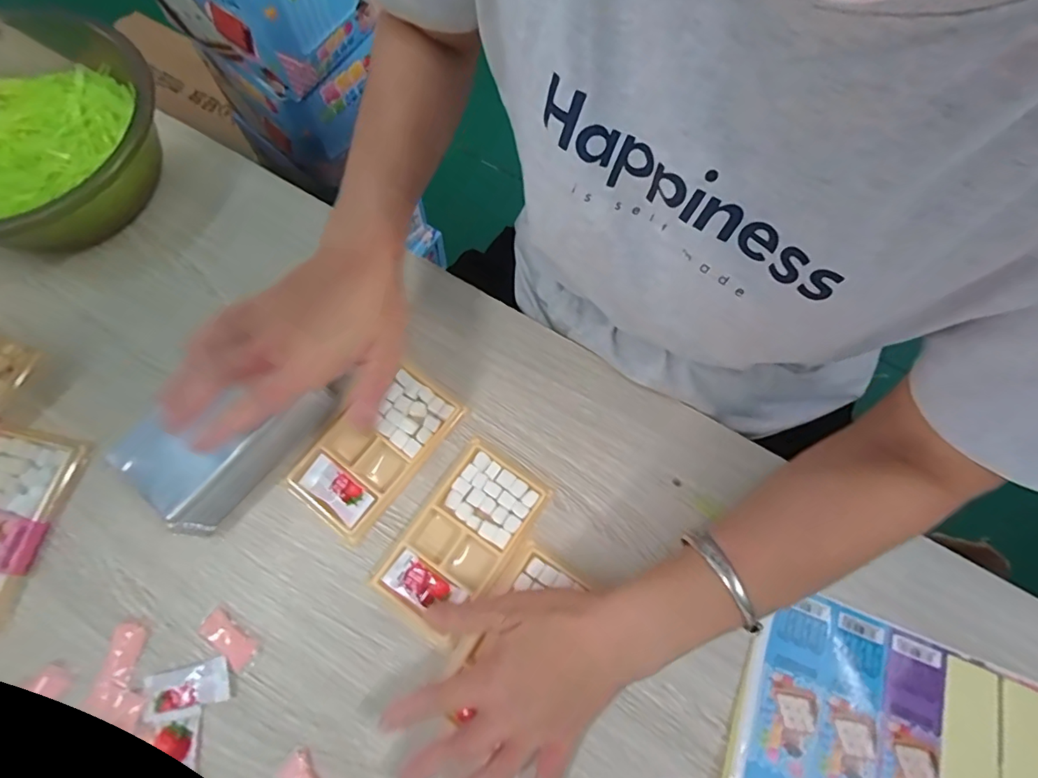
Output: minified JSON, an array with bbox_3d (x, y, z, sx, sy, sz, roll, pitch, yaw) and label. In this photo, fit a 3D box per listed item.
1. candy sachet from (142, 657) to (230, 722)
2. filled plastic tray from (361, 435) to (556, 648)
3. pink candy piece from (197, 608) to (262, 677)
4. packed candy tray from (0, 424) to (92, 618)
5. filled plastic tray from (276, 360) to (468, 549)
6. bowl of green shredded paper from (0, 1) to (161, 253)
[{"bbox_3d":[-0.227,0.204,0.344,0.053,0.006,0.026,-12,73,-7],"label":"candy sachet"},{"bbox_3d":[-0.044,0.110,0.382,0.074,0.017,0.131,35,76,9],"label":"filled plastic tray"},{"bbox_3d":[-0.205,0.176,0.356,0.047,0.004,0.020,39,74,10],"label":"pink candy piece"},{"bbox_3d":[-0.381,0.093,0.366,0.077,0.017,0.127,14,71,2],"label":"packed candy tray"},{"bbox_3d":[-0.113,0.045,0.399,0.075,0.013,0.129,37,76,9],"label":"filled plastic tray"},{"bbox_3d":[-0.409,-0.200,0.430,0.211,0.086,0.201,1,71,-3],"label":"bowl of green shredded paper"}]

